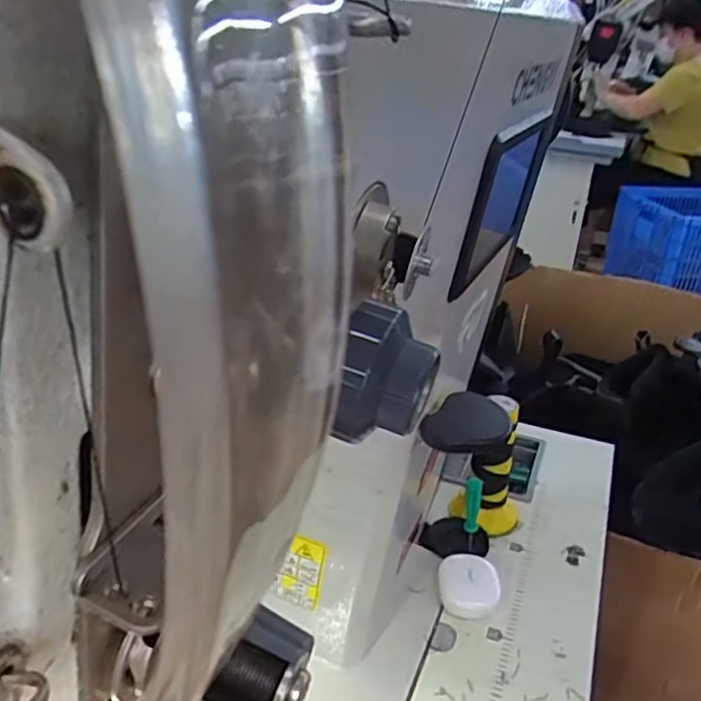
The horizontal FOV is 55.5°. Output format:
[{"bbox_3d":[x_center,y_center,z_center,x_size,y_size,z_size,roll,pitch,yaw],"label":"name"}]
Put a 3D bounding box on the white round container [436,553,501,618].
[{"bbox_3d":[0.094,0.186,0.532,0.044,0.022,0.053,2,28,-5],"label":"white round container"}]

